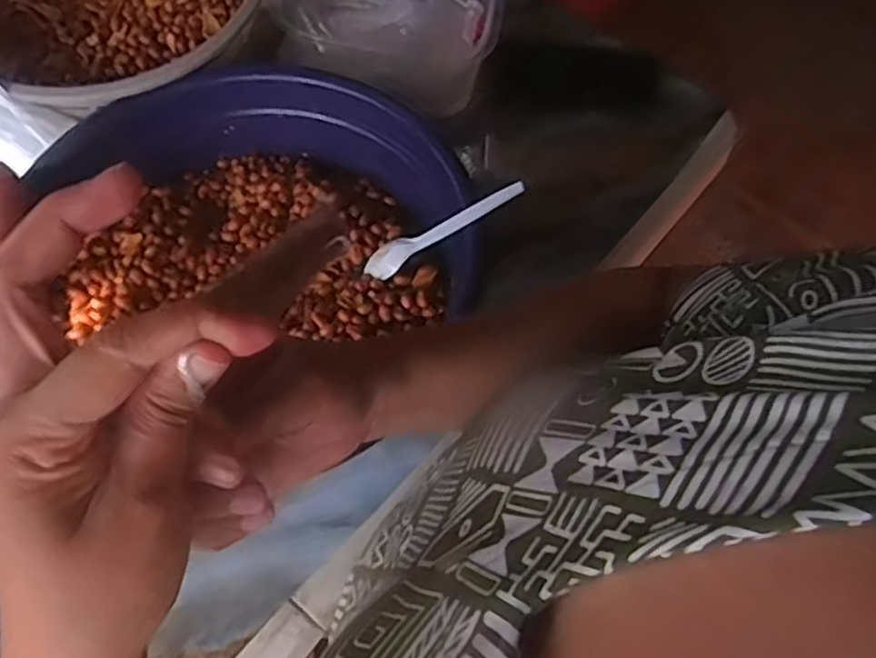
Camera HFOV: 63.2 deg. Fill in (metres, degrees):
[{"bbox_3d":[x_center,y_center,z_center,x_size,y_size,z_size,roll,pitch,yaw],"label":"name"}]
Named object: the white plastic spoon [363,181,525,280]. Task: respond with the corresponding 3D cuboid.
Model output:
[{"bbox_3d":[0.001,-0.070,0.515,0.140,0.012,0.022,-24,59,34],"label":"white plastic spoon"}]

